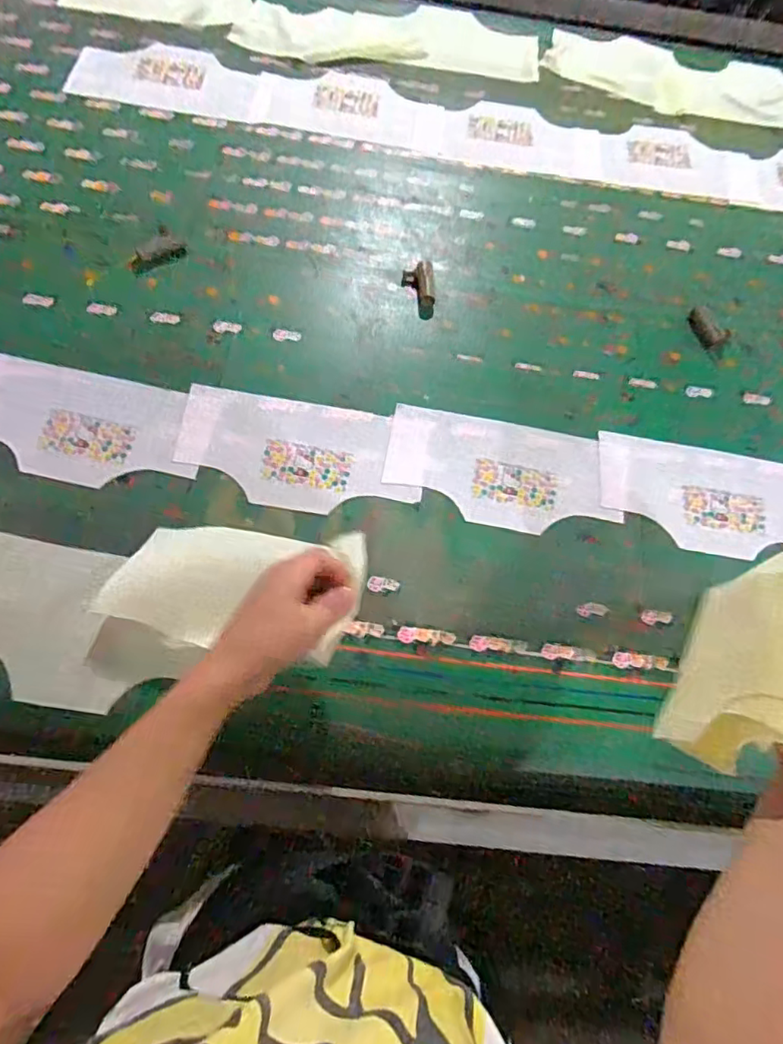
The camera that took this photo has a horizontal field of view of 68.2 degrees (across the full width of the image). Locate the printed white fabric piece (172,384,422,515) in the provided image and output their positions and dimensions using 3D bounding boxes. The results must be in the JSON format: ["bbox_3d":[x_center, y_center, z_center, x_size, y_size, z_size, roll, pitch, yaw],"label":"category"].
[{"bbox_3d":[-0.108,-0.080,0.677,0.272,0.012,0.133,8,73,-3],"label":"printed white fabric piece"}]

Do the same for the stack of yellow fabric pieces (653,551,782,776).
[{"bbox_3d":[0.286,0.116,0.480,0.055,0.172,0.166,22,71,5],"label":"stack of yellow fabric pieces"}]

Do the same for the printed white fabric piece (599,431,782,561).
[{"bbox_3d":[0.386,-0.026,0.701,0.271,0.010,0.132,11,73,-1],"label":"printed white fabric piece"}]

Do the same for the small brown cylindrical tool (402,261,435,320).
[{"bbox_3d":[0.037,-0.307,0.765,0.043,0.020,0.077,3,71,-4],"label":"small brown cylindrical tool"}]

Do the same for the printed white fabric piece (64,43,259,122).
[{"bbox_3d":[-0.338,-0.672,0.871,0.266,0.010,0.131,7,70,-3],"label":"printed white fabric piece"}]

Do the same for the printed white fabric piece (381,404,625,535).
[{"bbox_3d":[0.128,-0.060,0.688,0.267,0.011,0.131,11,70,-2],"label":"printed white fabric piece"}]

